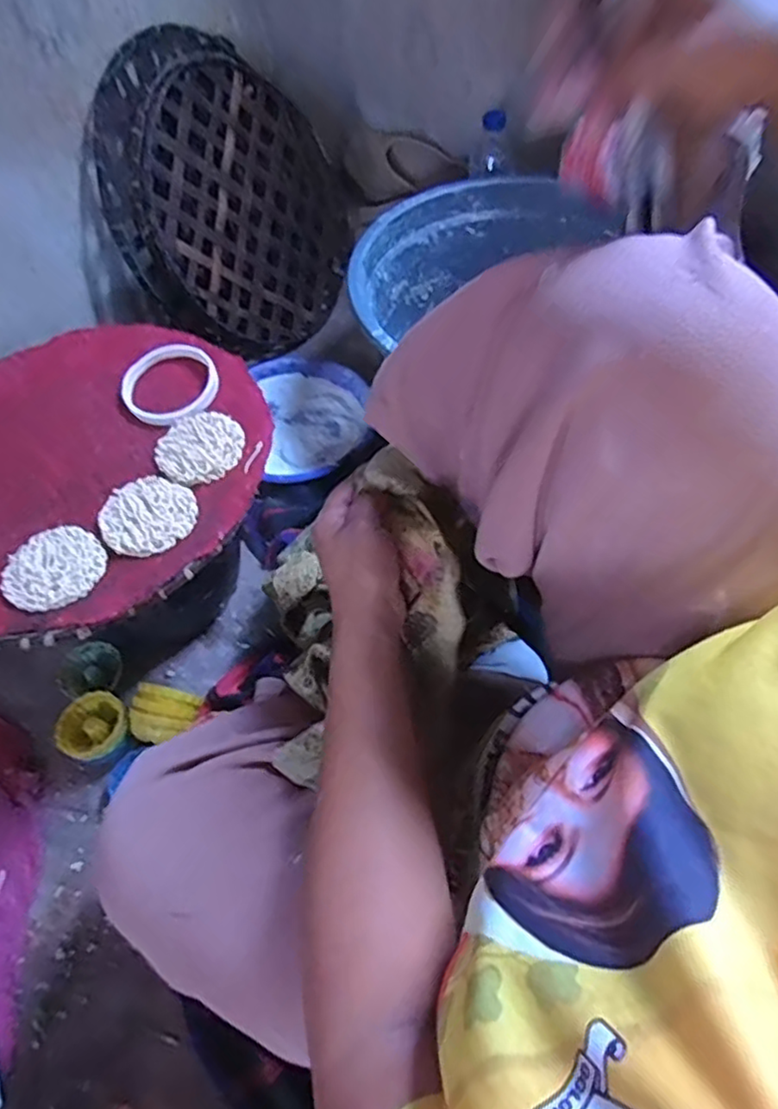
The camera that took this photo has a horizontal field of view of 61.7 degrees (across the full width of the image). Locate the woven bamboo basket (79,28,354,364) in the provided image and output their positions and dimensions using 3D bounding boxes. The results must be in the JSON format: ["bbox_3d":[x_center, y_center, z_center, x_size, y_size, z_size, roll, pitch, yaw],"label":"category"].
[{"bbox_3d":[-0.227,-0.454,0.890,0.128,0.394,0.376,10,91,42],"label":"woven bamboo basket"}]

